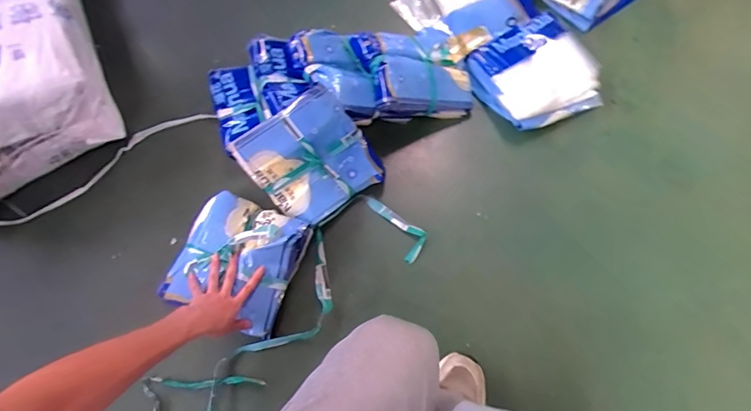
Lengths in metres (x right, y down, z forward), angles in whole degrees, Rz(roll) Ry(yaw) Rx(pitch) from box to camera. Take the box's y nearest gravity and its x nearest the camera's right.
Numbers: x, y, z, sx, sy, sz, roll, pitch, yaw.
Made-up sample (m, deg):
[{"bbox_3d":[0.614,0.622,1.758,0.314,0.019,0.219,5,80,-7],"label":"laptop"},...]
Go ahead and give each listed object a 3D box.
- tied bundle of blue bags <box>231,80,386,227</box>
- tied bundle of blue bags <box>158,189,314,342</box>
[{"bbox_3d":[-0.123,-0.084,0.803,0.223,0.229,0.077,-34,27,8],"label":"tied bundle of blue bags"},{"bbox_3d":[-0.260,0.101,0.764,0.217,0.060,0.216,18,69,9],"label":"tied bundle of blue bags"}]

